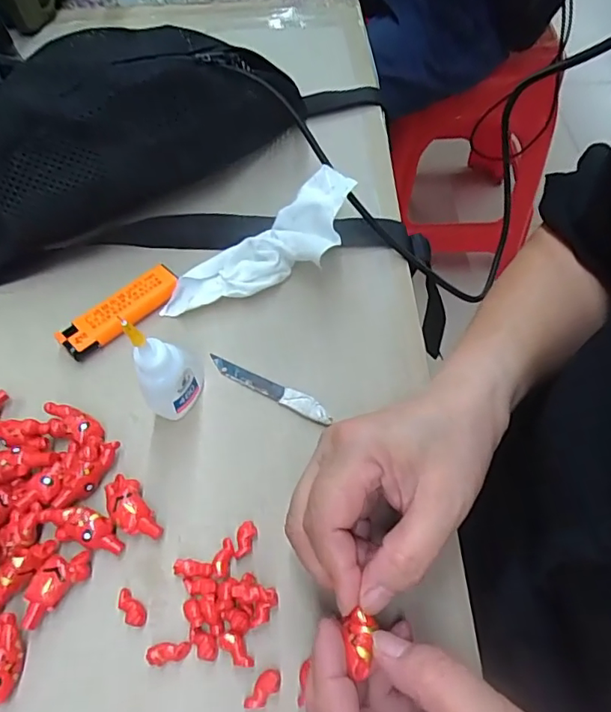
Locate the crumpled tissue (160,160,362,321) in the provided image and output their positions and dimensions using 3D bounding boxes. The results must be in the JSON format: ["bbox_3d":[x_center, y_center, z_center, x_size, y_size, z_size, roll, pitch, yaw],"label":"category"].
[{"bbox_3d":[-0.026,-0.065,0.338,0.139,0.019,0.046,-34,62,0],"label":"crumpled tissue"}]

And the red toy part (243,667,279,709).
[{"bbox_3d":[-0.019,0.145,0.226,0.018,0.005,0.010,-40,65,-19],"label":"red toy part"}]

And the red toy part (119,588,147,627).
[{"bbox_3d":[-0.083,0.120,0.248,0.009,0.005,0.019,-36,64,-17],"label":"red toy part"}]

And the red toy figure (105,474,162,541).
[{"bbox_3d":[-0.090,0.079,0.267,0.018,0.015,0.040,-32,63,-15],"label":"red toy figure"}]

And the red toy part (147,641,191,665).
[{"bbox_3d":[-0.062,0.135,0.236,0.019,0.007,0.009,-12,59,-4],"label":"red toy part"}]

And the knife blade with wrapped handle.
[{"bbox_3d":[-0.021,0.019,0.304,0.080,0.007,0.011,25,63,17],"label":"knife blade with wrapped handle"}]

